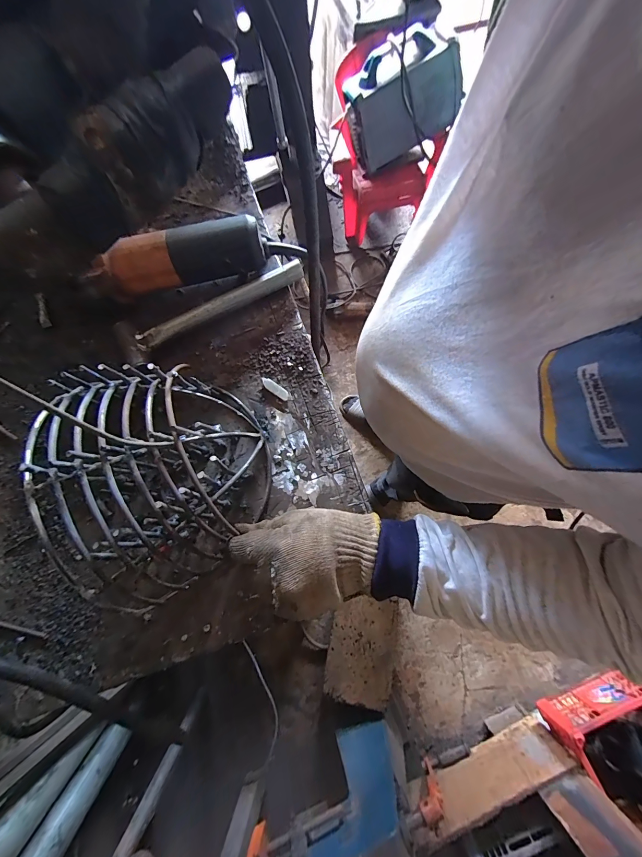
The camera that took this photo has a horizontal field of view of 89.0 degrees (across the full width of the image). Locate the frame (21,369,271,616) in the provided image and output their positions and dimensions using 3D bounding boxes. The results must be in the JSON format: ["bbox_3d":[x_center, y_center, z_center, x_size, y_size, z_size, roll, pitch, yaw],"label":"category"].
[{"bbox_3d":[-0.148,0.040,0.324,0.183,0.113,0.206,-29,78,-6],"label":"frame"}]

